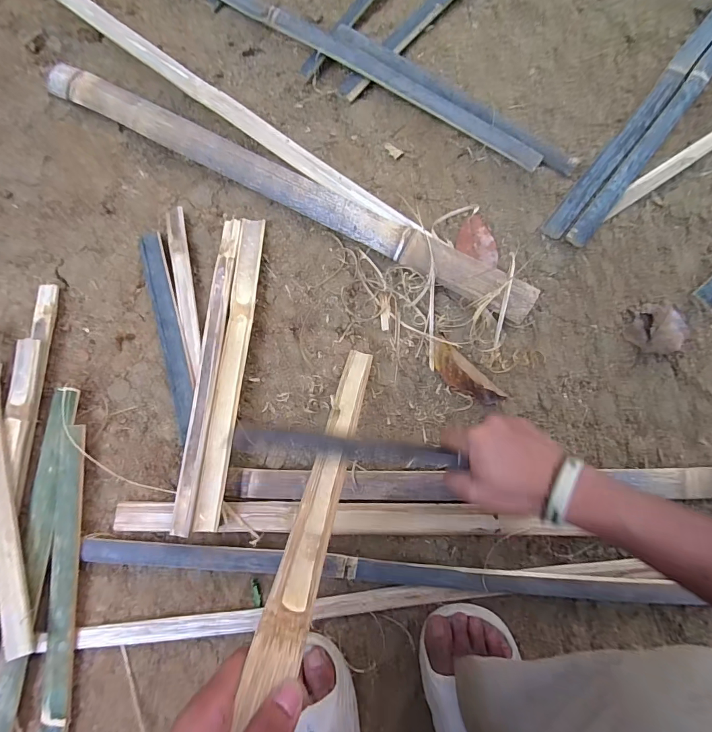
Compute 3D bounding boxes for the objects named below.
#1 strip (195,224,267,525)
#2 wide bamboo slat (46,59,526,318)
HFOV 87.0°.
[{"bbox_3d":[-0.155,-0.005,0.471,0.032,0.006,0.391,5,77,-4],"label":"strip"},{"bbox_3d":[-0.100,-0.255,0.514,0.741,0.024,0.063,28,83,6],"label":"wide bamboo slat"}]

